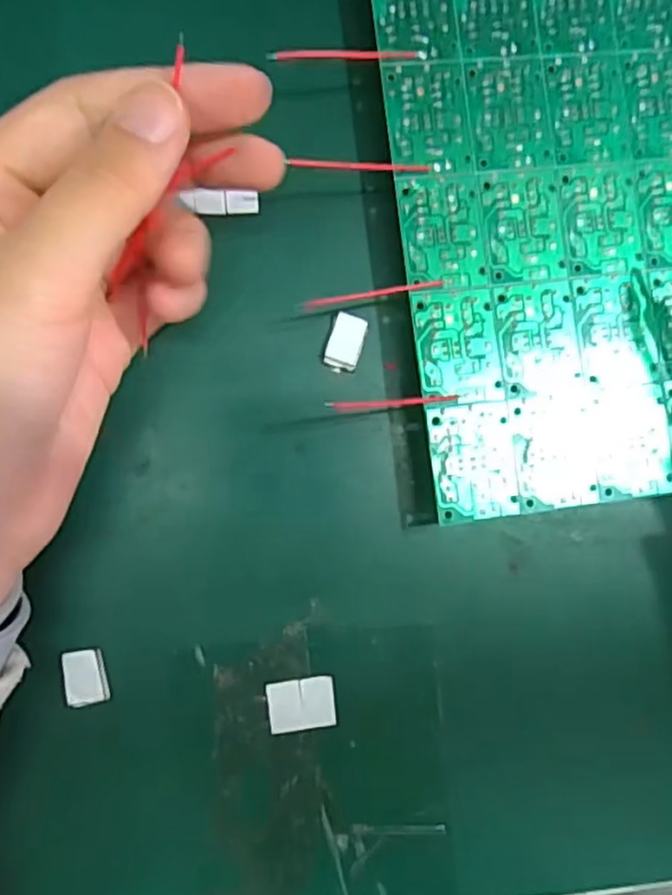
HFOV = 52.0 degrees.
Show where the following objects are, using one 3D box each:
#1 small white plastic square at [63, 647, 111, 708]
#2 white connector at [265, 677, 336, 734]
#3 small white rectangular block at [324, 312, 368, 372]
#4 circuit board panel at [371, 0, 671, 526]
[{"bbox_3d":[-0.073,0.067,0.200,0.011,0.004,0.016,-9,87,-8],"label":"small white plastic square"},{"bbox_3d":[-0.010,0.078,0.209,0.020,0.004,0.015,-5,87,-8],"label":"white connector"},{"bbox_3d":[0.003,-0.033,0.215,0.011,0.004,0.018,17,84,-6],"label":"small white rectangular block"},{"bbox_3d":[0.070,-0.070,0.214,0.101,0.004,0.172,-7,88,-7],"label":"circuit board panel"}]

